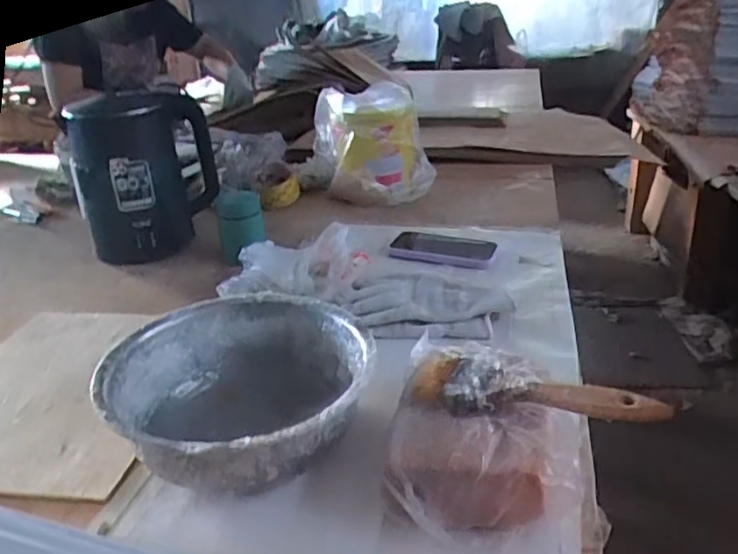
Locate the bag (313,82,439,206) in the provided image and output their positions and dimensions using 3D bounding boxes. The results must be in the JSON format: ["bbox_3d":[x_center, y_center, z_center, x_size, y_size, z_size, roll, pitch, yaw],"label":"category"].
[{"bbox_3d":[0.009,-0.251,1.118,0.215,0.185,0.157,-5,26,-4],"label":"bag"}]

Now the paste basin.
[{"bbox_3d":[-0.109,0.102,0.503,0.206,0.099,0.215,-2,26,1],"label":"paste basin"}]

